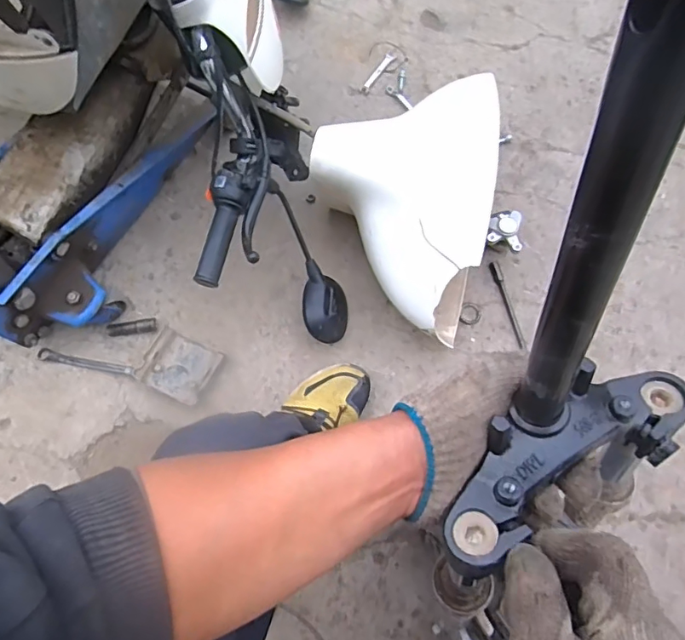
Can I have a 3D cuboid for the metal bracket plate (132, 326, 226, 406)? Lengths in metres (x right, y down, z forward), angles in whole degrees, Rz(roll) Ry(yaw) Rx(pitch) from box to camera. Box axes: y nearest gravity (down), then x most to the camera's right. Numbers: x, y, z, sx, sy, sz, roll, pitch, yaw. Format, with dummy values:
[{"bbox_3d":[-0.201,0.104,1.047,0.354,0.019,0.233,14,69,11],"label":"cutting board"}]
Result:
[{"bbox_3d":[-0.257,0.072,0.817,0.105,0.018,0.096,27,57,-3],"label":"metal bracket plate"}]

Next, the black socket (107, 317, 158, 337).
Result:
[{"bbox_3d":[-0.342,0.014,0.844,0.079,0.021,0.023,-12,76,-5],"label":"black socket"}]

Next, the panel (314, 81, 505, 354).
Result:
[{"bbox_3d":[0.083,-0.184,0.776,0.267,0.087,0.353,15,75,2],"label":"panel"}]

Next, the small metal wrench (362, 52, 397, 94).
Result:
[{"bbox_3d":[0.071,-0.493,1.027,0.022,0.006,0.112,32,77,7],"label":"small metal wrench"}]

